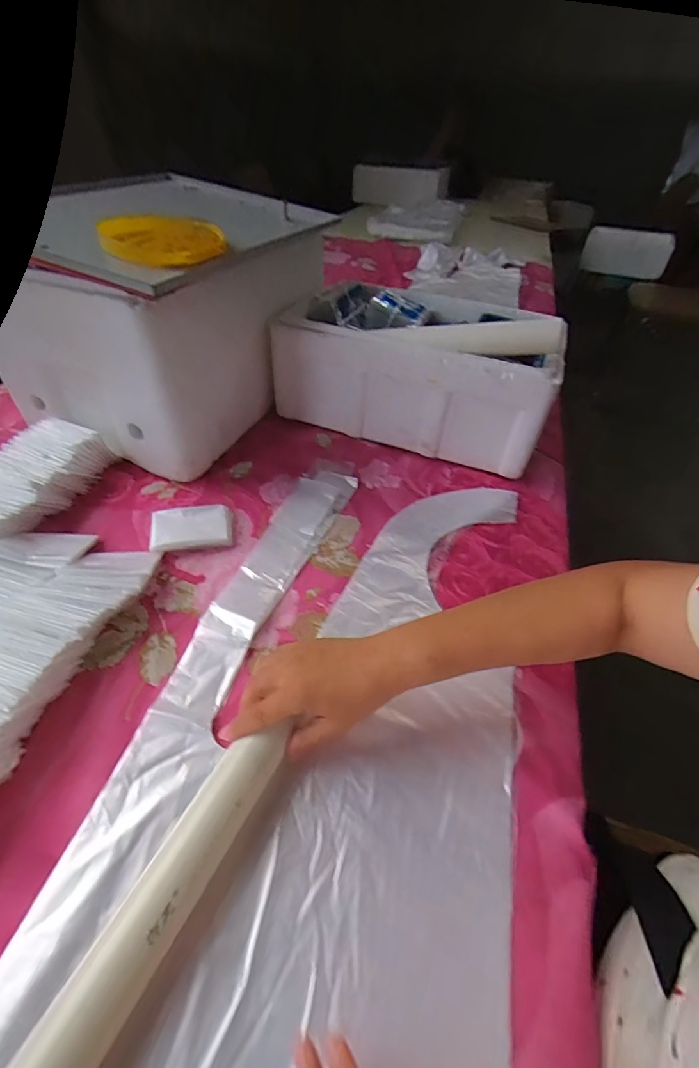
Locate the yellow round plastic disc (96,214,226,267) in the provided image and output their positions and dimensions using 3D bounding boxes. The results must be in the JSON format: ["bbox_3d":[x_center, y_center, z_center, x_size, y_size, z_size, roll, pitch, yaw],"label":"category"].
[{"bbox_3d":[-0.204,-0.324,0.476,0.124,0.022,0.120,-5,45,-8],"label":"yellow round plastic disc"}]

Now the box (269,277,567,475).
[{"bbox_3d":[0.105,-0.270,0.681,0.392,0.198,0.229,16,46,11],"label":"box"}]

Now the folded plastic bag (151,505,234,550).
[{"bbox_3d":[-0.190,-0.007,0.523,0.091,0.015,0.064,-8,48,-14],"label":"folded plastic bag"}]

